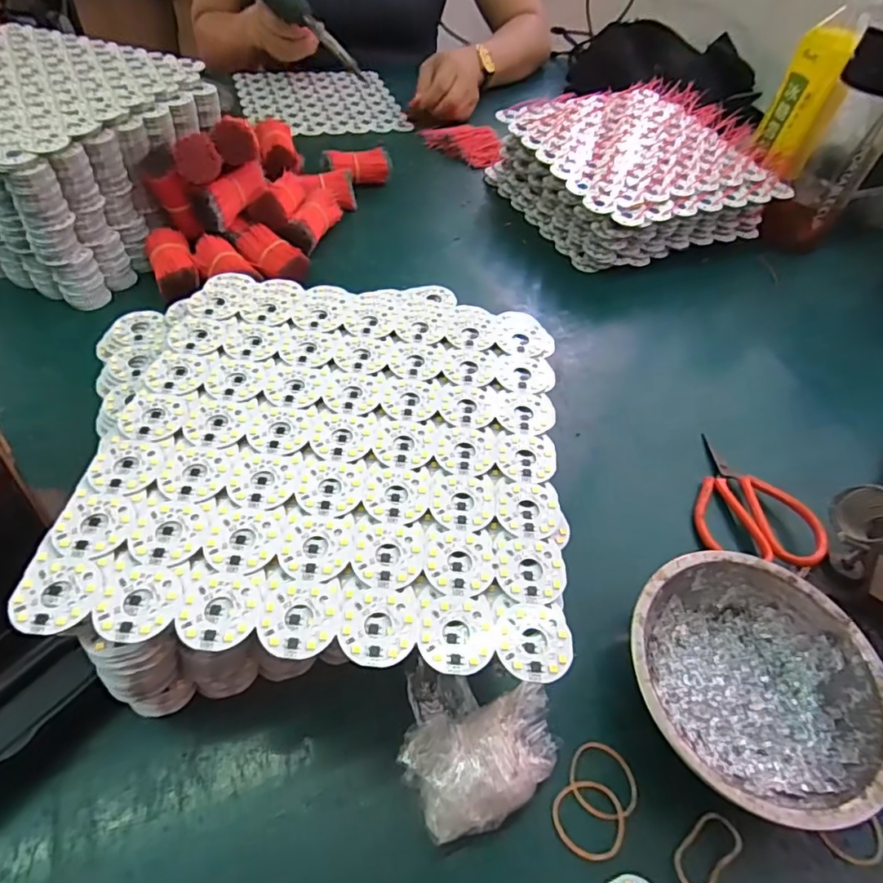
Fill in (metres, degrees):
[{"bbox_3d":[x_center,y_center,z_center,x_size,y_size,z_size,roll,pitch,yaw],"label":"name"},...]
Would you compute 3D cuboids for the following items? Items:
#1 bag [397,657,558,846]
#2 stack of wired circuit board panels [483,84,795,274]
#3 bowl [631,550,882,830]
[{"bbox_3d":[0.018,0.146,0.260,0.072,0.031,0.068,7,51,-1],"label":"bag"},{"bbox_3d":[0.215,-0.301,0.607,0.264,0.068,0.232,-13,61,-12],"label":"stack of wired circuit board panels"},{"bbox_3d":[0.160,0.121,0.284,0.122,0.039,0.123,3,51,-4],"label":"bowl"}]

